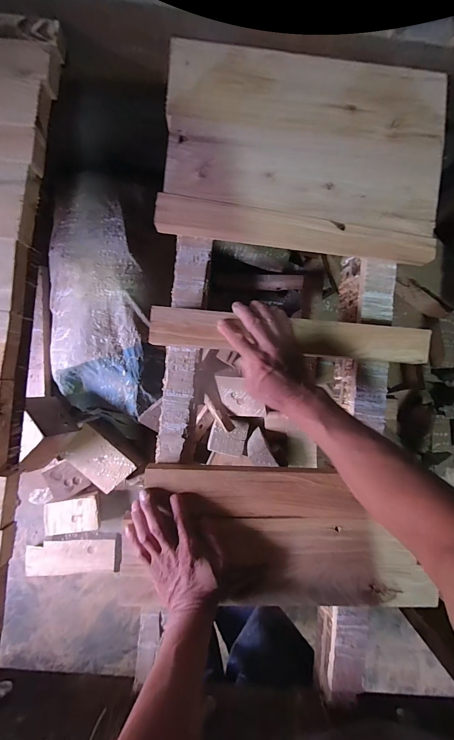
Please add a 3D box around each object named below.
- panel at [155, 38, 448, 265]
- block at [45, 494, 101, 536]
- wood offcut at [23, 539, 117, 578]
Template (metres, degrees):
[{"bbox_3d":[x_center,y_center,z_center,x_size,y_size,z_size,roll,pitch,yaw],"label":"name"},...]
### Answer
[{"bbox_3d":[0.119,-0.342,0.501,0.419,0.038,0.296,6,88,0],"label":"panel"},{"bbox_3d":[-0.546,0.507,1.126,0.187,0.057,0.129,-2,89,-3],"label":"block"},{"bbox_3d":[-0.565,0.680,1.158,0.303,0.021,0.127,1,89,-3],"label":"wood offcut"}]

